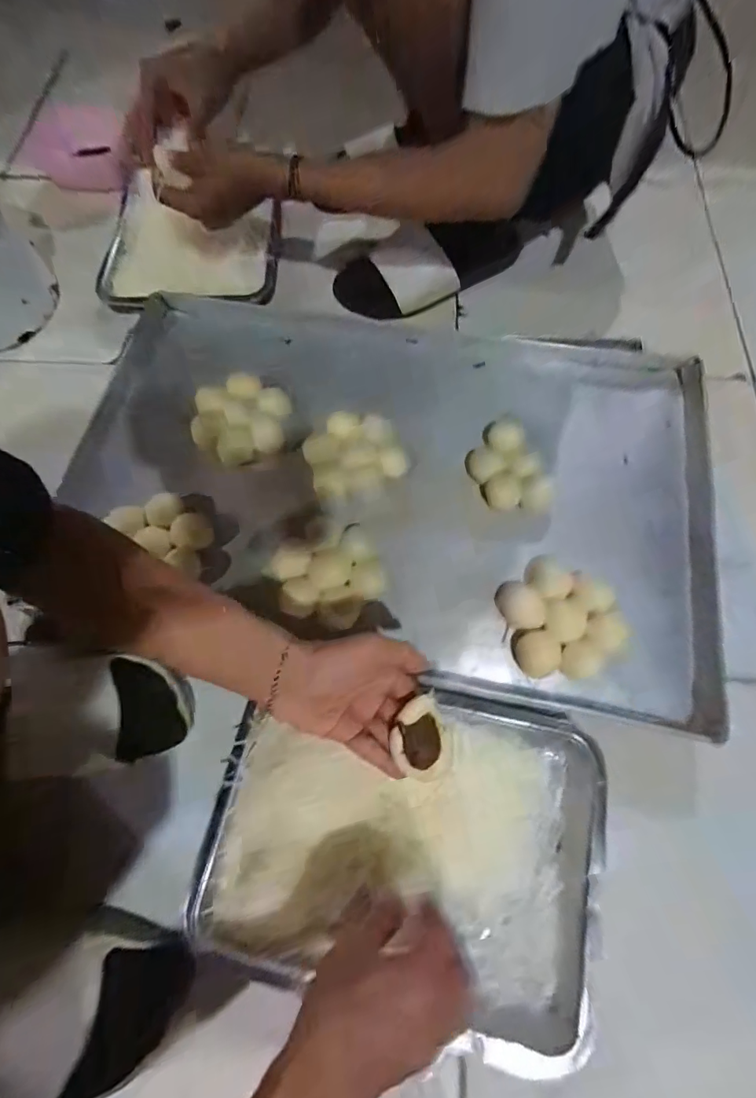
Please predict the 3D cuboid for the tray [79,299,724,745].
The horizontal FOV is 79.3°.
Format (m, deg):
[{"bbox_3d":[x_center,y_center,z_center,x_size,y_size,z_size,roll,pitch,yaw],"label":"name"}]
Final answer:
[{"bbox_3d":[0.007,-0.086,0.552,0.720,0.075,0.443,10,71,6],"label":"tray"}]

